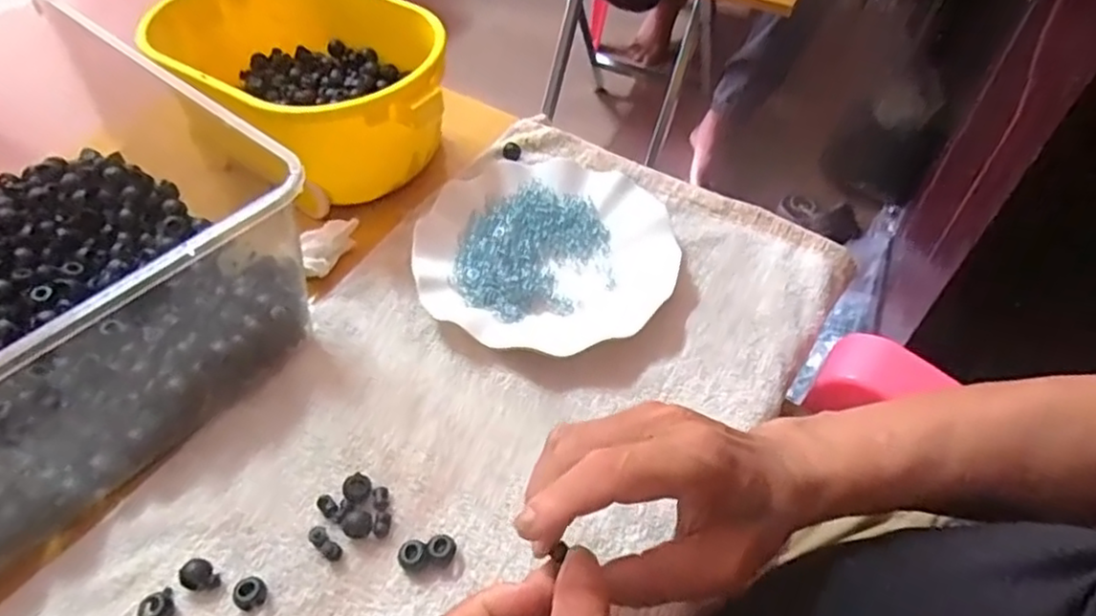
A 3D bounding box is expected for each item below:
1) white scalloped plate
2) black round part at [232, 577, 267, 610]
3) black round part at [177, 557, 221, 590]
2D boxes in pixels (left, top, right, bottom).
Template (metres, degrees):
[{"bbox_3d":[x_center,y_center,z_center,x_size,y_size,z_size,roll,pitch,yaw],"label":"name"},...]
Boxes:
[{"bbox_3d":[-0.002,-0.040,0.489,0.179,0.022,0.178,1,50,-1],"label":"white scalloped plate"},{"bbox_3d":[-0.152,0.145,0.344,0.015,0.013,0.013,-33,58,-25],"label":"black round part"},{"bbox_3d":[-0.180,0.138,0.348,0.019,0.010,0.015,25,54,19],"label":"black round part"}]

